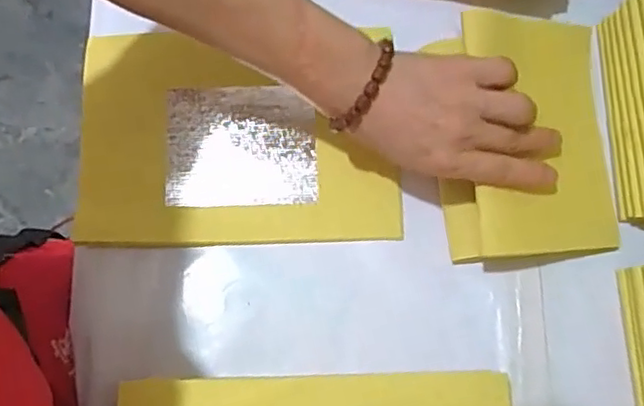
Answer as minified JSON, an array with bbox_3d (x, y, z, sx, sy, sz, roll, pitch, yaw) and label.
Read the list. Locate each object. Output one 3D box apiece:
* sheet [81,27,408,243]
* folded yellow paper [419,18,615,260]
[{"bbox_3d":[-0.059,-0.047,0.454,0.219,0.007,0.153,-1,78,-4],"label":"sheet"},{"bbox_3d":[0.137,-0.046,0.428,0.112,0.039,0.165,-5,84,5],"label":"folded yellow paper"}]

